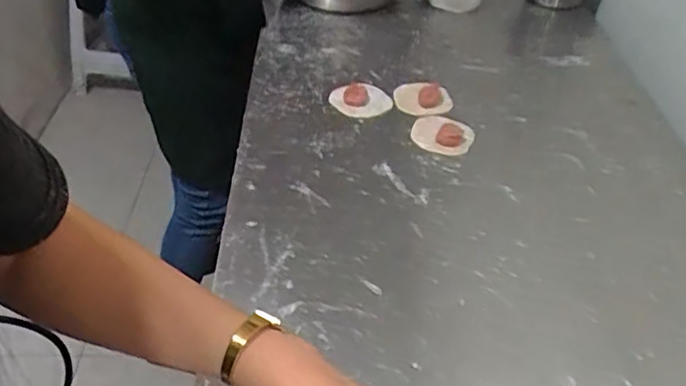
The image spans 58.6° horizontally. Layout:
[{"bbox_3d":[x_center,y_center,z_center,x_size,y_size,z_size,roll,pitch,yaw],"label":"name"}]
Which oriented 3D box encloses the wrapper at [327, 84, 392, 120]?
[{"bbox_3d":[0.025,-0.134,0.880,0.087,0.020,0.084,4,41,0],"label":"wrapper"}]

